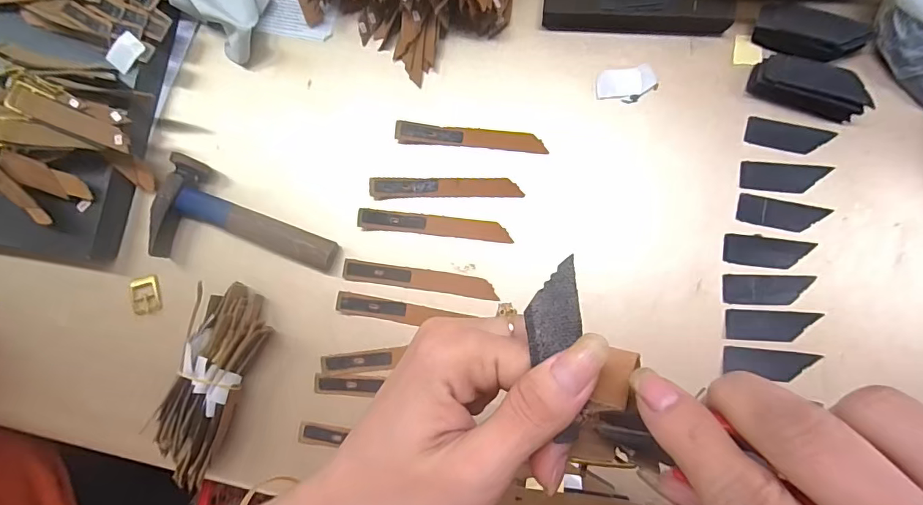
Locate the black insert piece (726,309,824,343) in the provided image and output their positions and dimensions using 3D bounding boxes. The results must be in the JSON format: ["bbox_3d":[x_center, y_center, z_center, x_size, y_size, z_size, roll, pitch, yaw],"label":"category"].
[{"bbox_3d":[0.239,0.057,0.358,0.065,0.006,0.023,2,83,5],"label":"black insert piece"}]

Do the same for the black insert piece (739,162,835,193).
[{"bbox_3d":[0.260,-0.061,0.376,0.067,0.004,0.024,3,83,5],"label":"black insert piece"}]

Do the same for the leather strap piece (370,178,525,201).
[{"bbox_3d":[-0.013,-0.054,0.388,0.124,0.008,0.017,1,83,5],"label":"leather strap piece"}]

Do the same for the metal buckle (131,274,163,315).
[{"bbox_3d":[-0.274,0.036,0.402,0.025,0.005,0.031,-22,81,2],"label":"metal buckle"}]

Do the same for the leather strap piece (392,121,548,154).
[{"bbox_3d":[0.007,-0.098,0.395,0.126,0.006,0.018,5,83,5],"label":"leather strap piece"}]

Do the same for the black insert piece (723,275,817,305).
[{"bbox_3d":[0.238,0.029,0.362,0.065,0.004,0.023,0,83,5],"label":"black insert piece"}]

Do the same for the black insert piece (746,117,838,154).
[{"bbox_3d":[0.266,-0.093,0.378,0.064,0.004,0.023,14,84,6],"label":"black insert piece"}]

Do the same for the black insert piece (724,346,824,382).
[{"bbox_3d":[0.236,0.086,0.356,0.066,0.004,0.021,5,83,5],"label":"black insert piece"}]

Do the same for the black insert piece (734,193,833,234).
[{"bbox_3d":[0.255,-0.030,0.370,0.066,0.004,0.023,12,84,6],"label":"black insert piece"}]

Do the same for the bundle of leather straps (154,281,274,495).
[{"bbox_3d":[-0.199,0.104,0.371,0.058,0.036,0.157,14,84,6],"label":"bundle of leather straps"}]

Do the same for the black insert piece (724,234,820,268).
[{"bbox_3d":[0.240,-0.001,0.366,0.064,0.004,0.024,9,83,6],"label":"black insert piece"}]

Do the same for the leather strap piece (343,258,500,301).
[{"bbox_3d":[-0.035,0.022,0.385,0.125,0.010,0.017,8,83,6],"label":"leather strap piece"}]

